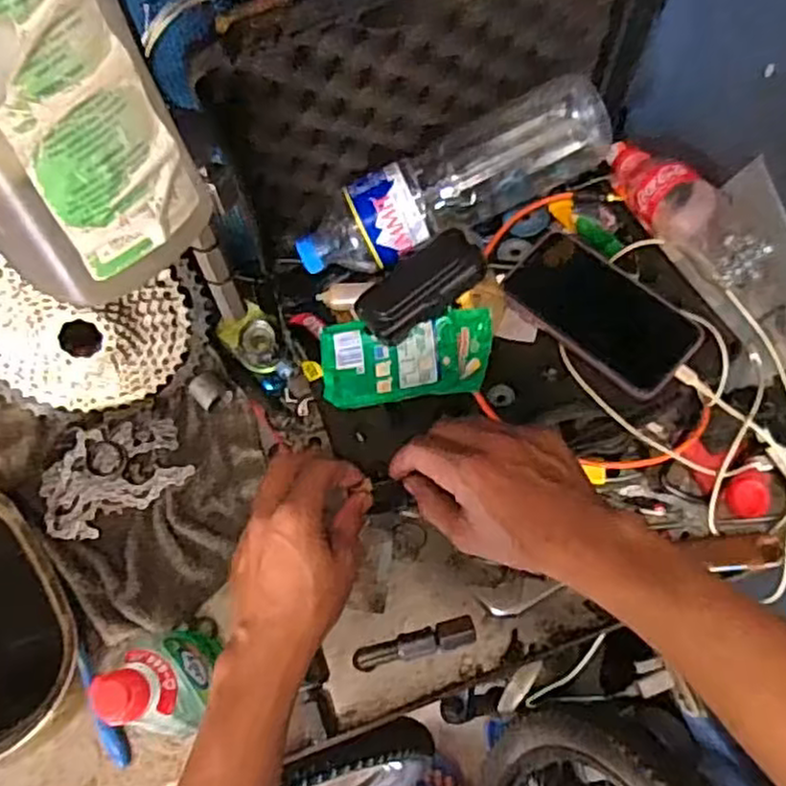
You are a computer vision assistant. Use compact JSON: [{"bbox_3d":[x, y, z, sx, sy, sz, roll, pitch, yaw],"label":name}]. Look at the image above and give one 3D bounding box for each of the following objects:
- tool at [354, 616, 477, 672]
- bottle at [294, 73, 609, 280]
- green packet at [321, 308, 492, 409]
[{"bbox_3d":[0.017,0.196,0.558,0.095,0.020,0.020,-15,67,-5],"label":"tool"},{"bbox_3d":[0.045,-0.175,0.609,0.265,0.087,0.086,-22,68,-8],"label":"bottle"},{"bbox_3d":[0.010,-0.029,0.588,0.139,0.011,0.075,-8,66,12],"label":"green packet"}]

